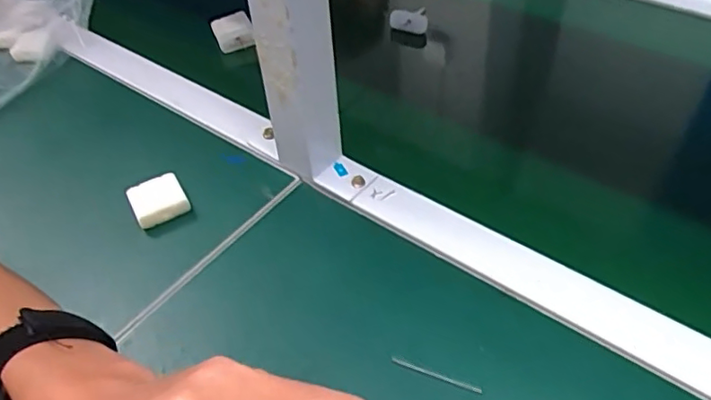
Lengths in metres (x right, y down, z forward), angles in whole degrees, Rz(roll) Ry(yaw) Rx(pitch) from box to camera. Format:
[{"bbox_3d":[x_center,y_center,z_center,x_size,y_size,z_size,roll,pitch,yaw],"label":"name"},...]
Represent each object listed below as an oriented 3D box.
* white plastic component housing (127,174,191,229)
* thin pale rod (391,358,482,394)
[{"bbox_3d":[-0.163,0.000,0.493,0.042,0.017,0.036,-24,50,-18],"label":"white plastic component housing"},{"bbox_3d":[0.051,0.111,0.375,0.057,0.004,0.004,17,49,16],"label":"thin pale rod"}]

